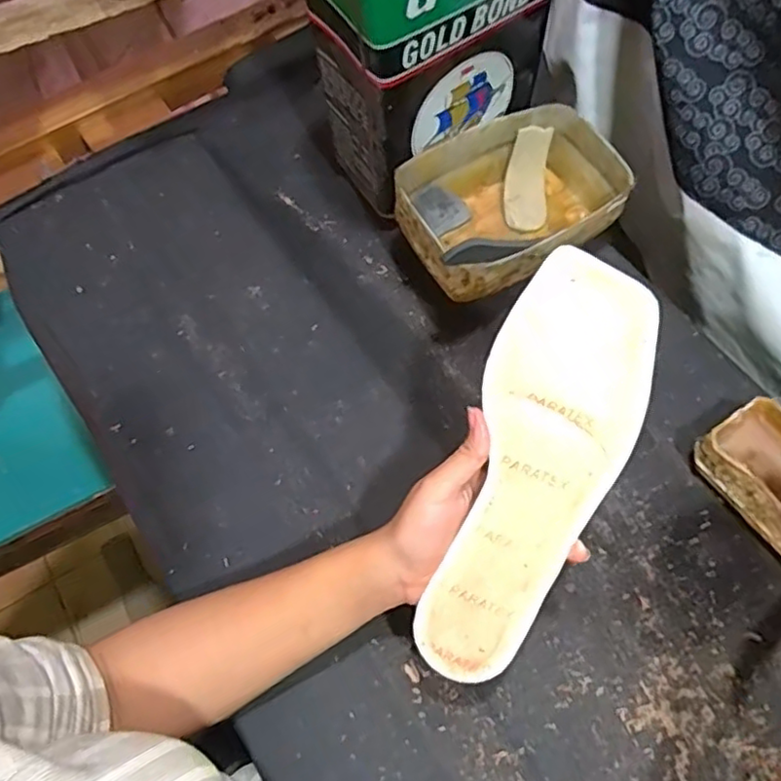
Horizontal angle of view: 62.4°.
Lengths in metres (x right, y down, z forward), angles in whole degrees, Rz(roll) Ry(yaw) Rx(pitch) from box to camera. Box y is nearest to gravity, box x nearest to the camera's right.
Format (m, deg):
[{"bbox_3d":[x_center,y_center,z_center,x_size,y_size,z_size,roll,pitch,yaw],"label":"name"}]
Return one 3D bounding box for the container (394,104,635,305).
[{"bbox_3d":[0.105,-0.162,0.551,0.193,0.077,0.128,-28,68,-10],"label":"container"}]

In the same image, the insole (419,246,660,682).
[{"bbox_3d":[0.081,0.049,0.367,0.083,0.014,0.248,20,95,11],"label":"insole"}]

